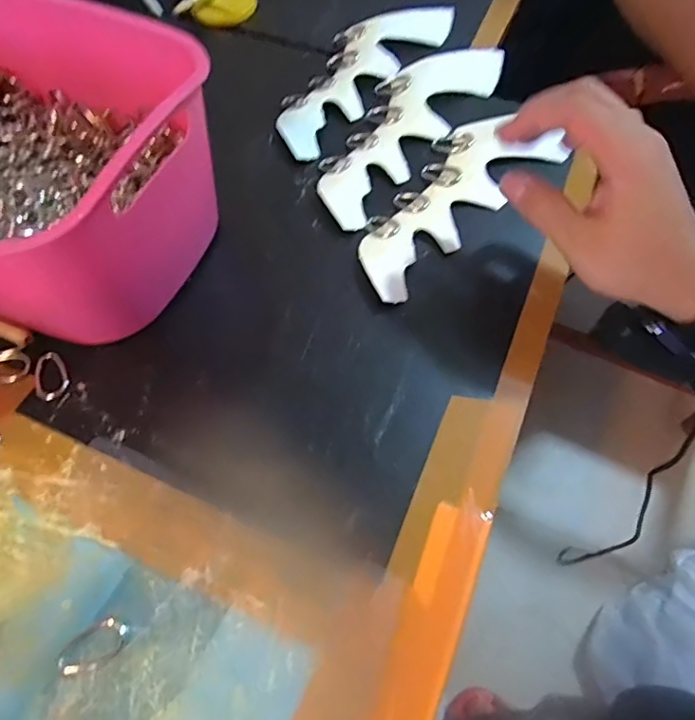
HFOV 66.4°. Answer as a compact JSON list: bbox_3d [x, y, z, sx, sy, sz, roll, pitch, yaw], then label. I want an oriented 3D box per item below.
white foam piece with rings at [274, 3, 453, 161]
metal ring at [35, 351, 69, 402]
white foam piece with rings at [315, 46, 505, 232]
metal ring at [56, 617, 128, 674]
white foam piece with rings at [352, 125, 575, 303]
[{"bbox_3d":[0.007,-0.271,0.492,0.076,0.012,0.235,32,67,17],"label":"white foam piece with rings"},{"bbox_3d":[-0.194,0.010,0.346,0.020,0.004,0.033,-24,64,-12],"label":"metal ring"},{"bbox_3d":[0.044,-0.205,0.453,0.080,0.012,0.239,32,67,17],"label":"white foam piece with rings"},{"bbox_3d":[-0.130,0.147,0.272,0.035,0.004,0.019,-28,65,-13],"label":"metal ring"},{"bbox_3d":[0.078,-0.131,0.414,0.211,0.014,0.082,-41,69,-19],"label":"white foam piece with rings"}]

